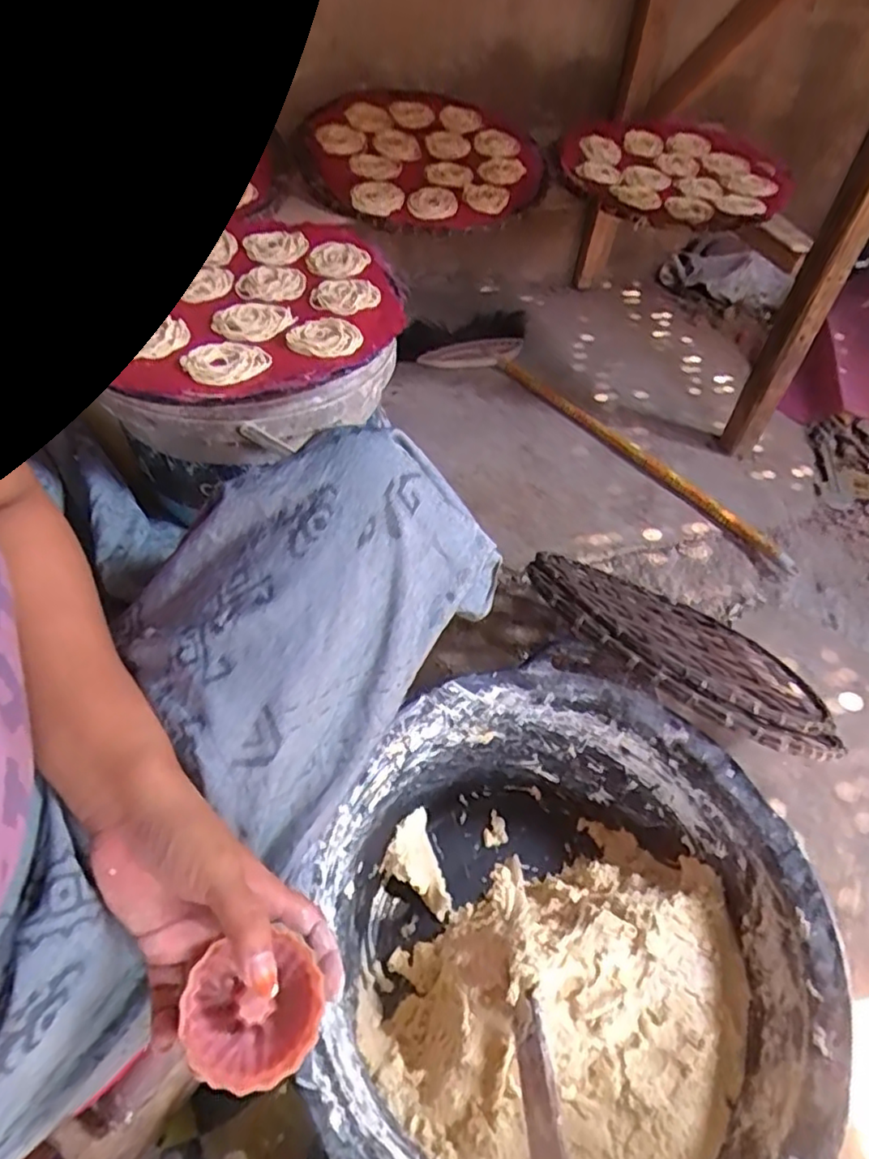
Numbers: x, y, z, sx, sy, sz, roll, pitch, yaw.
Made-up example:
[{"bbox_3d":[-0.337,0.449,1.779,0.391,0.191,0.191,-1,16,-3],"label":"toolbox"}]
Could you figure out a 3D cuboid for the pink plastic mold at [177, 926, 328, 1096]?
[{"bbox_3d":[-0.083,0.201,0.293,0.059,0.028,0.055,-7,51,-9],"label":"pink plastic mold"}]

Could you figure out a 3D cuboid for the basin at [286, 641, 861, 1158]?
[{"bbox_3d":[0.094,0.309,0.548,0.403,0.176,0.396,2,50,-2],"label":"basin"}]

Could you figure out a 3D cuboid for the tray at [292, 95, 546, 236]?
[{"bbox_3d":[-0.010,-0.644,0.966,0.340,0.041,0.371,2,63,-5],"label":"tray"}]

